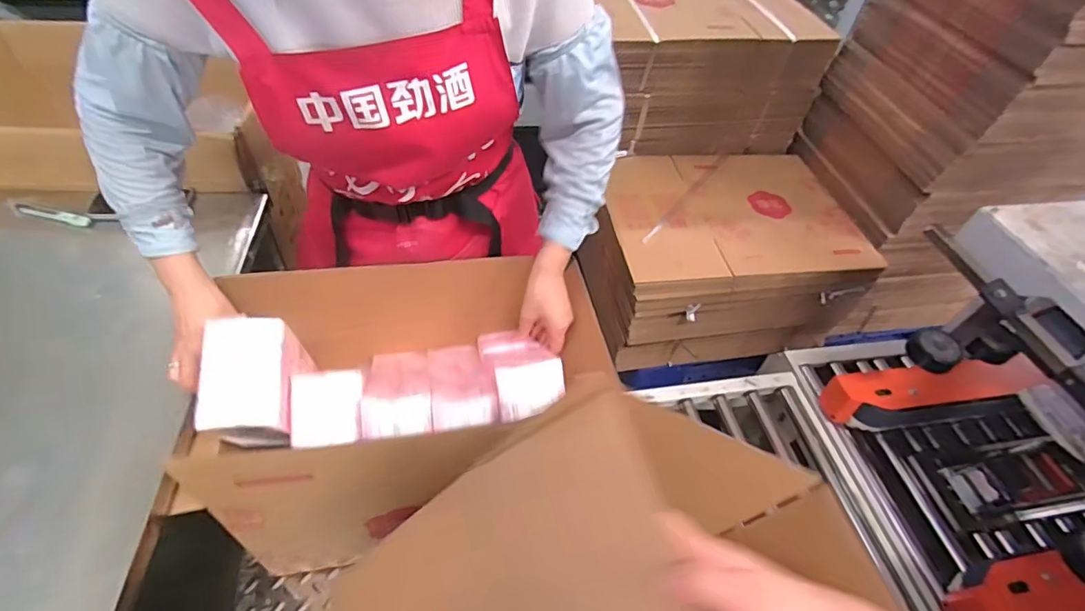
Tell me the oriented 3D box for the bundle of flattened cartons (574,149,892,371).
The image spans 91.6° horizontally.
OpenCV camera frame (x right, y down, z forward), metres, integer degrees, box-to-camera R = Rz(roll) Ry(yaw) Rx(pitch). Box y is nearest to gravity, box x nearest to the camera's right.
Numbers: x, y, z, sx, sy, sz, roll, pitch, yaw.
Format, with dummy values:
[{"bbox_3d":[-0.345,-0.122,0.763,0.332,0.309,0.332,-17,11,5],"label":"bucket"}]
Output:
[{"bbox_3d":[0.520,-0.168,1.640,0.743,0.350,0.558,-6,51,-12],"label":"bundle of flattened cartons"}]

